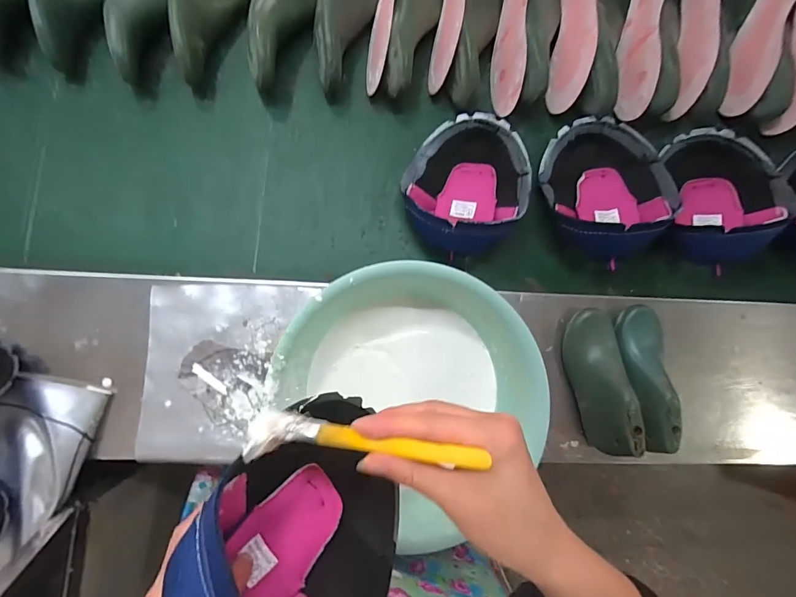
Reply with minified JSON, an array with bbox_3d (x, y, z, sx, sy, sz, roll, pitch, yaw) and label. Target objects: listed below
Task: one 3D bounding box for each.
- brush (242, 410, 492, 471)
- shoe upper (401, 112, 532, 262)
[{"bbox_3d":[-0.026,0.094,0.260,0.159,0.029,0.026,1,86,17],"label":"brush"},{"bbox_3d":[0.100,-0.164,0.575,0.166,0.081,0.211,31,85,-2],"label":"shoe upper"}]

